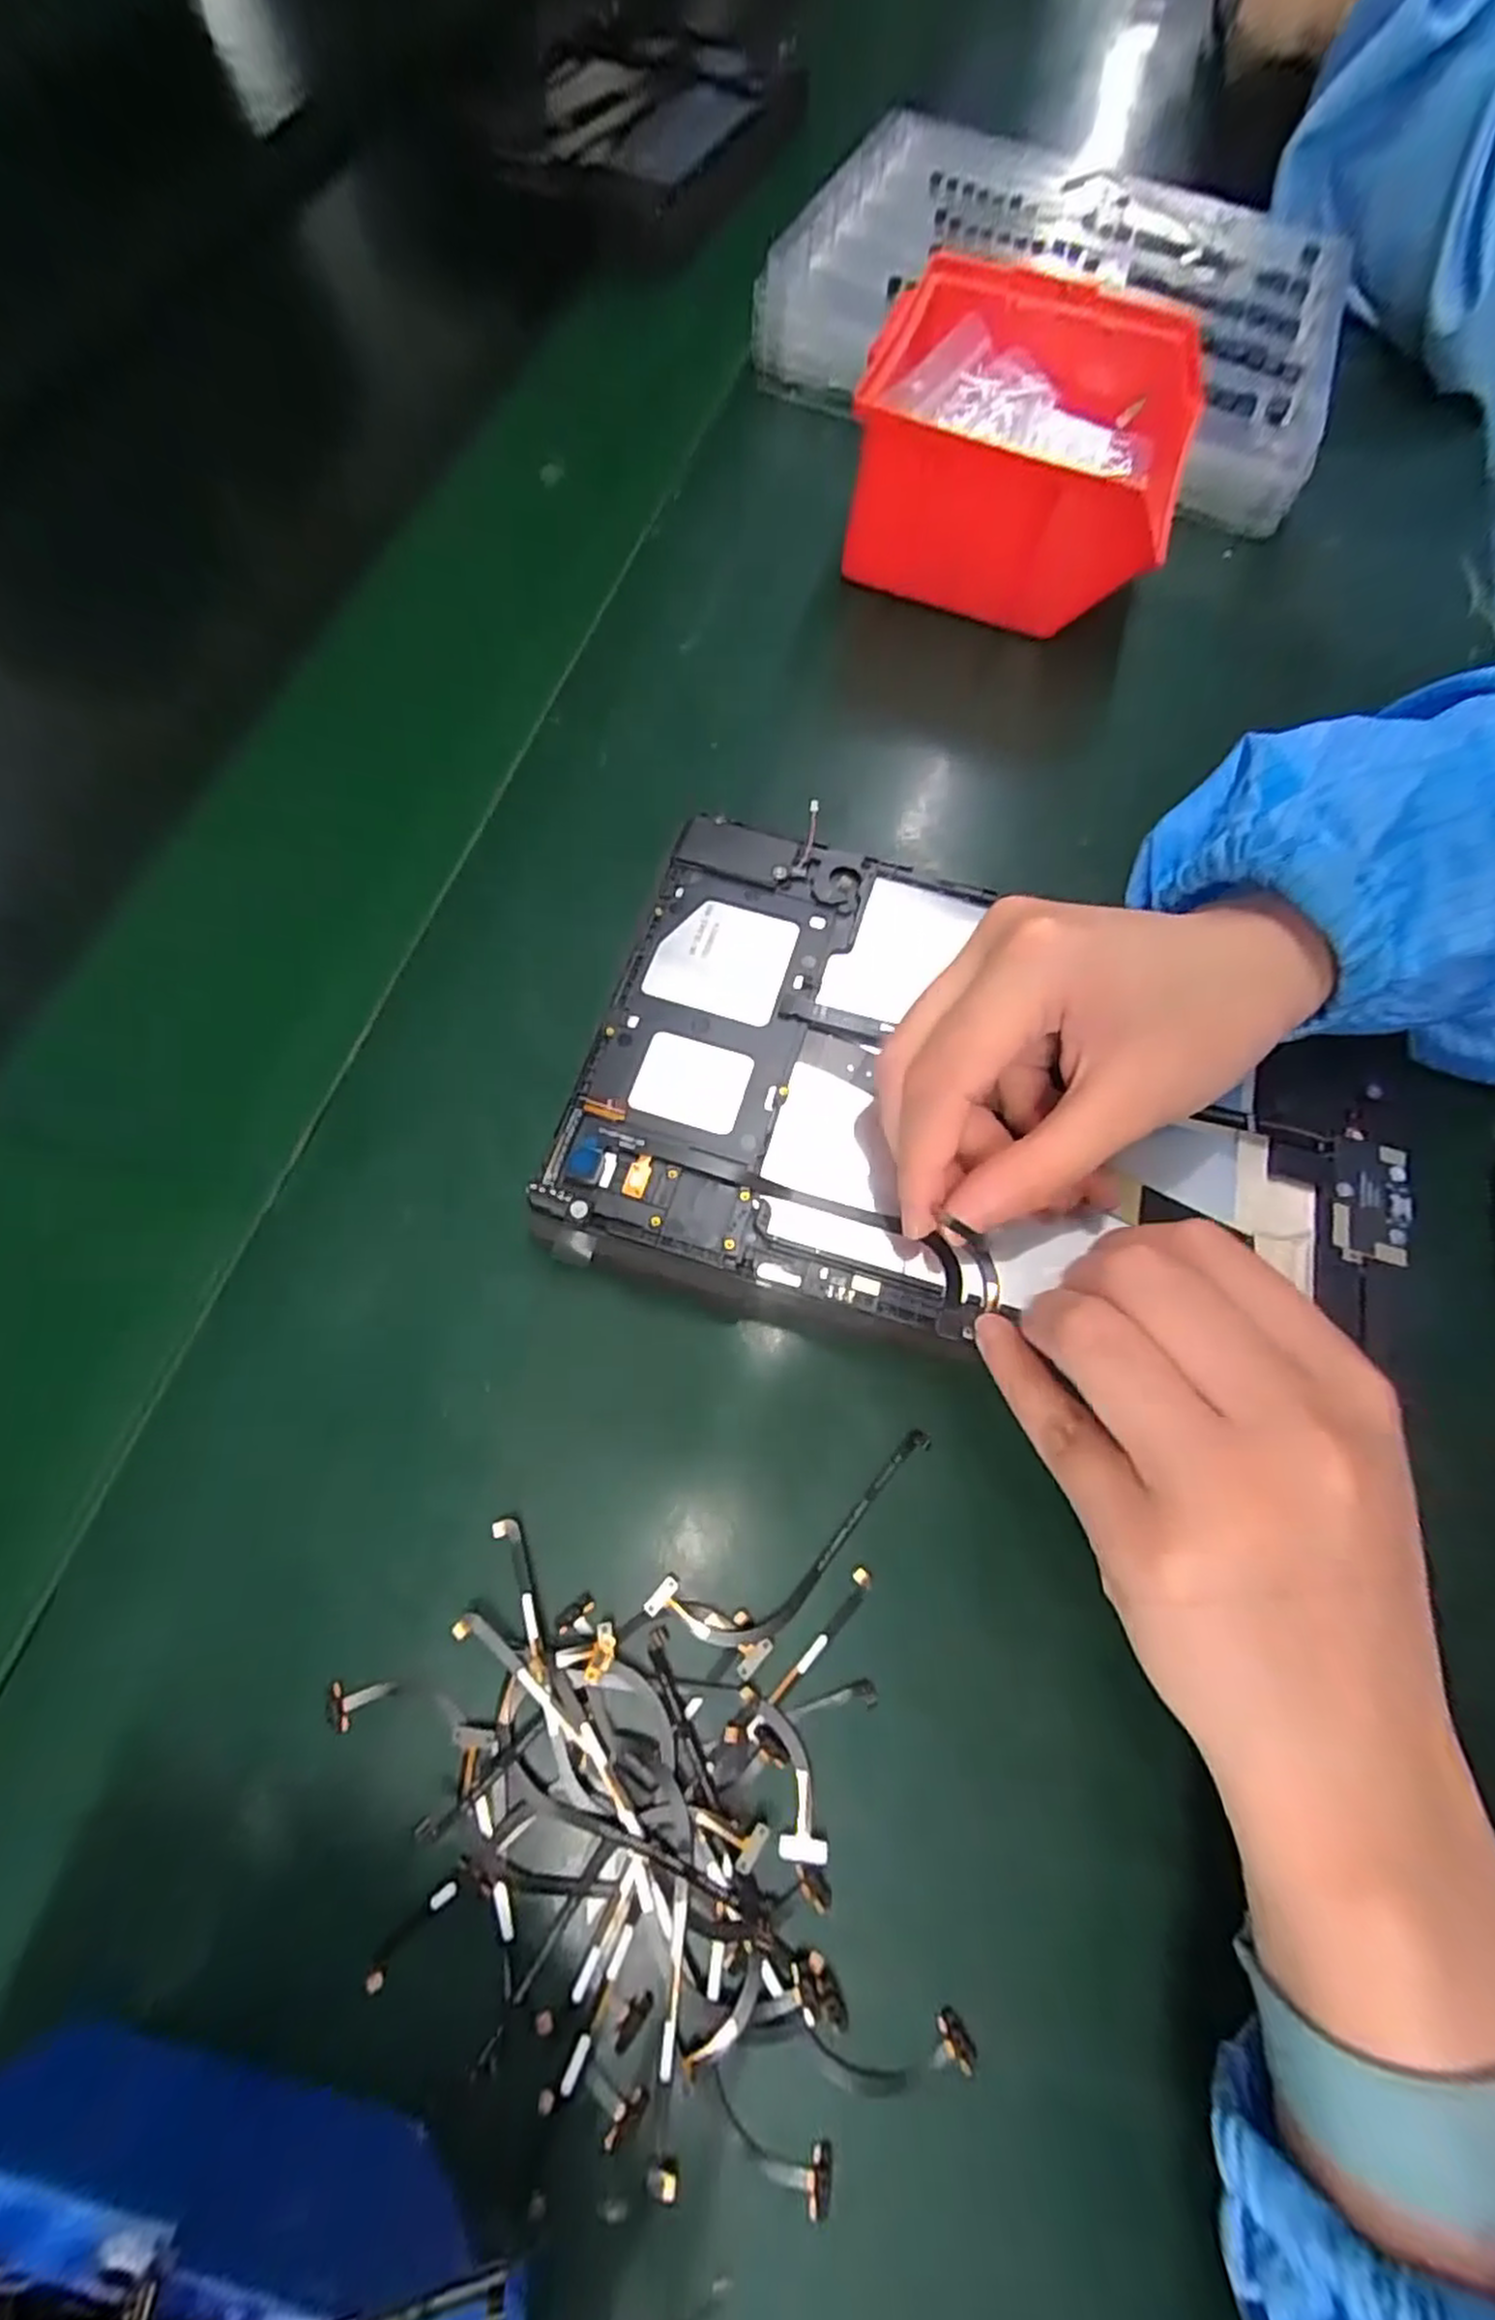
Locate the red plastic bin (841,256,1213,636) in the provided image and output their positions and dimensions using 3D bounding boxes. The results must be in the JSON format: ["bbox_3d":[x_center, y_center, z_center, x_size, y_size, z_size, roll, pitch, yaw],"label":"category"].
[{"bbox_3d":[0.121,-0.305,0.341,0.129,0.075,0.132,21,69,6],"label":"red plastic bin"}]

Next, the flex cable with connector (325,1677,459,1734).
[{"bbox_3d":[-0.090,0.139,0.196,0.033,0.004,0.011,-2,69,-3],"label":"flex cable with connector"}]

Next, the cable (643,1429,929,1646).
[{"bbox_3d":[0.017,0.106,0.212,0.089,0.004,0.025,-29,73,-13],"label":"cable"}]

